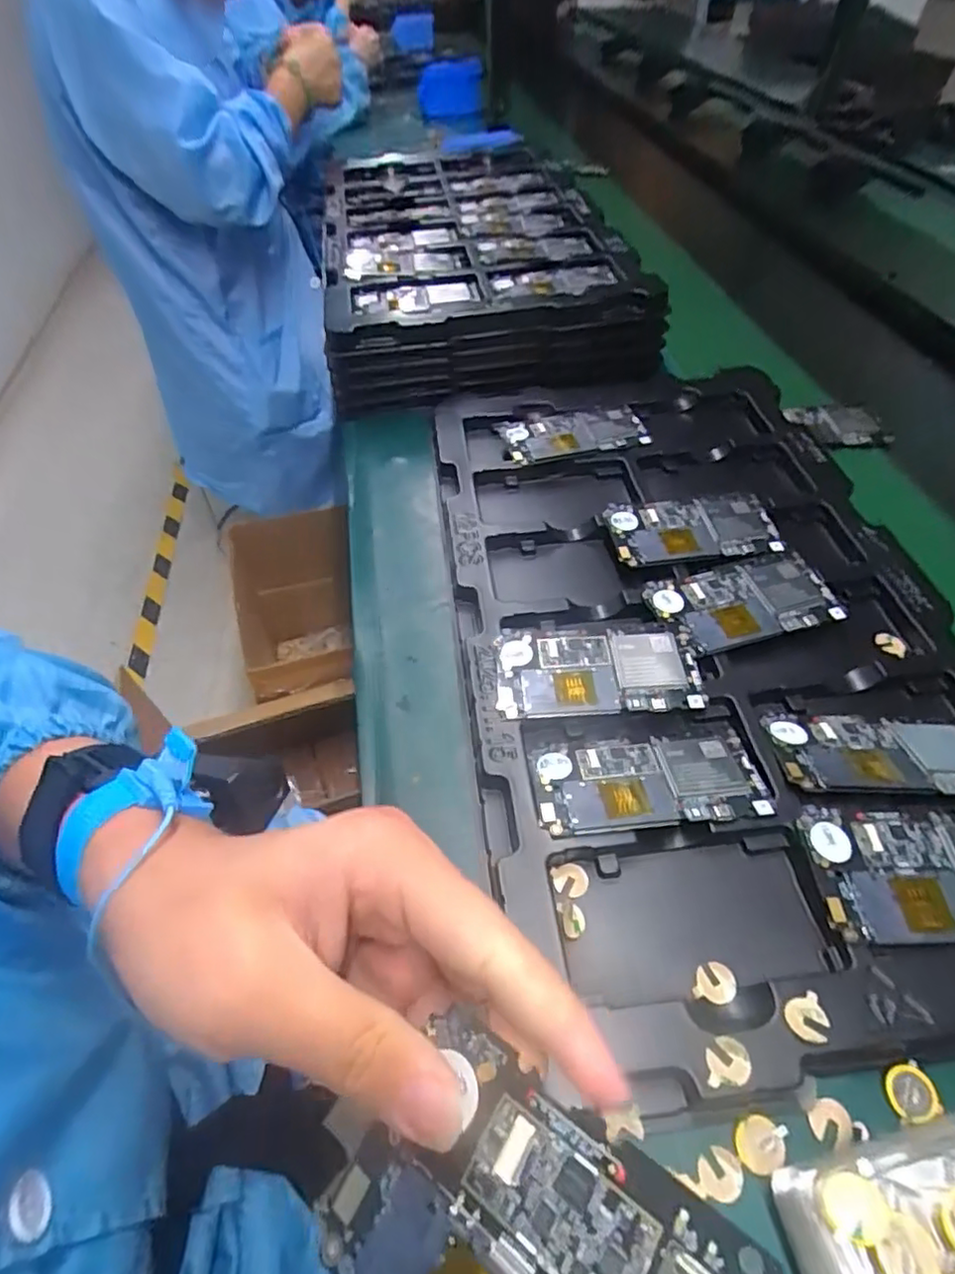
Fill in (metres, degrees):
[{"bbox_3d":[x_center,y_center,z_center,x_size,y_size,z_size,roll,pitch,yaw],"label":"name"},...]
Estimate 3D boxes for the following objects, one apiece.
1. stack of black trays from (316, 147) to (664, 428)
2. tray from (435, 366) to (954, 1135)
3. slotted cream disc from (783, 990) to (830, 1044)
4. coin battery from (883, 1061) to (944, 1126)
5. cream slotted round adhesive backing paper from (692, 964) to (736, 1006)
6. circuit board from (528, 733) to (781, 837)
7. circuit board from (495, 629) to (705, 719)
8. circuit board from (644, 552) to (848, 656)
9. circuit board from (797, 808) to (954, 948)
[{"bbox_3d":[-0.021,-0.498,0.790,0.319,0.073,0.589,-7,51,-4],"label":"stack of black trays"},{"bbox_3d":[0.155,-0.018,0.448,0.329,0.035,0.549,-6,51,-3],"label":"tray"},{"bbox_3d":[0.144,0.169,0.278,0.019,0.007,0.018,-1,51,1],"label":"slotted cream disc"},{"bbox_3d":[0.186,0.195,0.270,0.019,0.004,0.020,-4,51,-2],"label":"coin battery"},{"bbox_3d":[0.113,0.164,0.298,0.018,0.004,0.018,-1,51,1],"label":"cream slotted round adhesive backing paper"},{"bbox_3d":[0.095,0.079,0.352,0.122,0.007,0.057,-4,51,-2],"label":"circuit board"},{"bbox_3d":[0.075,0.021,0.404,0.125,0.011,0.067,-3,51,-1],"label":"circuit board"},{"bbox_3d":[0.185,-0.025,0.436,0.121,0.004,0.064,-14,52,-10],"label":"circuit board"},{"bbox_3d":[0.232,0.118,0.317,0.123,0.008,0.064,-2,51,0],"label":"circuit board"}]

